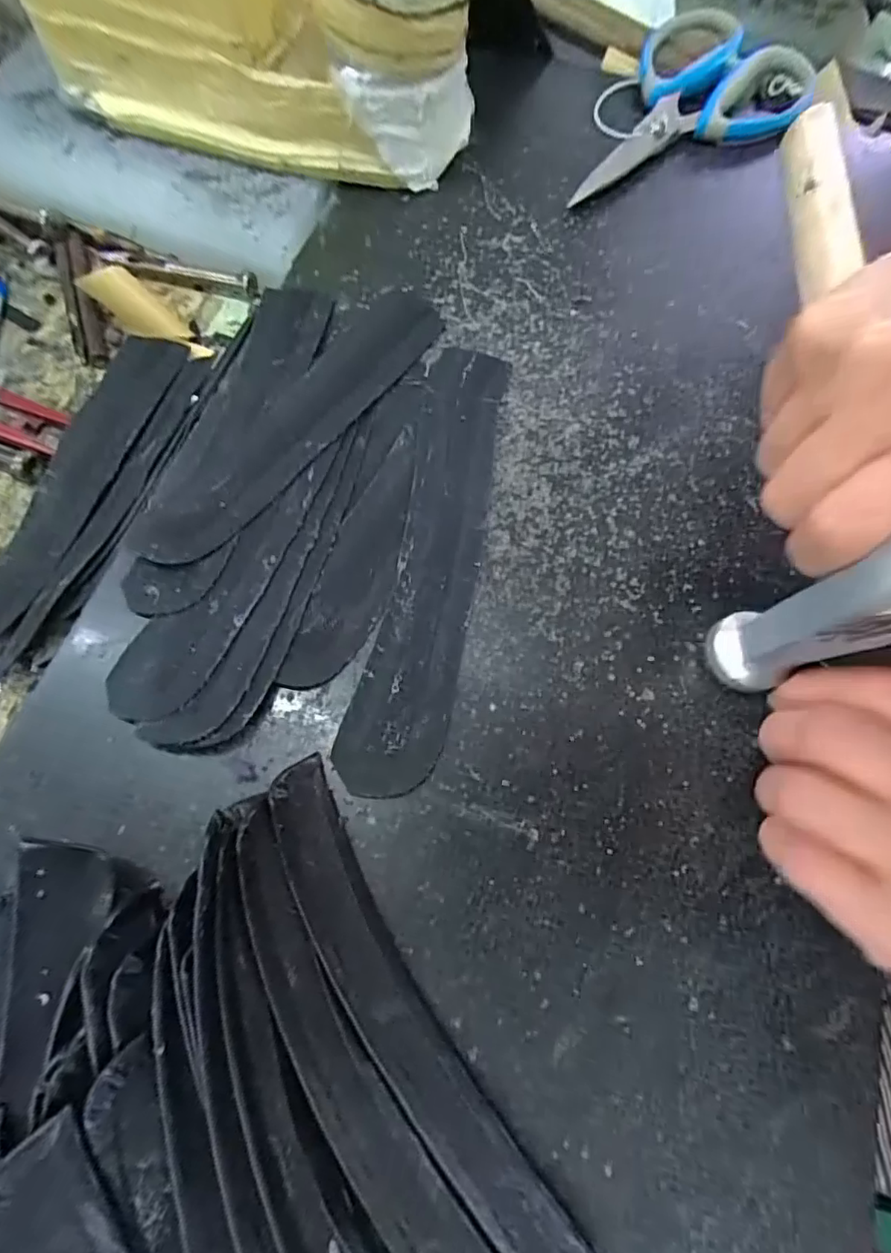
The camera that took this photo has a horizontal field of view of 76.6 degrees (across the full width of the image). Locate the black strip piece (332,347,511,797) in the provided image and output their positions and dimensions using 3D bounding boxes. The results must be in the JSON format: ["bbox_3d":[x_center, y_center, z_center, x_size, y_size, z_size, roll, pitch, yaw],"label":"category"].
[{"bbox_3d":[-0.004,-0.032,0.224,0.036,0.006,0.192,11,70,1],"label":"black strip piece"}]

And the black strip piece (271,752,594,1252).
[{"bbox_3d":[-0.013,0.114,0.166,0.025,0.015,0.158,-30,74,-13],"label":"black strip piece"}]

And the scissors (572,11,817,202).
[{"bbox_3d":[0.135,-0.288,0.318,0.092,0.023,0.180,36,72,10],"label":"scissors"}]

